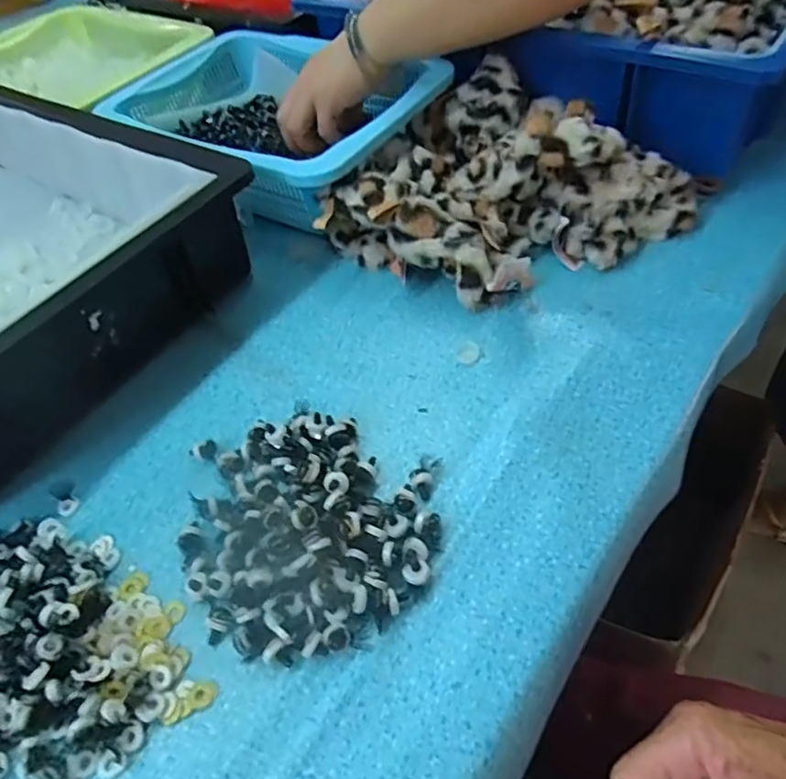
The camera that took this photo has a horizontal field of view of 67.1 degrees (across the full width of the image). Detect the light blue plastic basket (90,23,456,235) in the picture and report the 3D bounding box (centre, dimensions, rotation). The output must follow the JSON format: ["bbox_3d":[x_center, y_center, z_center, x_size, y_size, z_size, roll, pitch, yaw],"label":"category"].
[{"bbox_3d":[-0.121,-0.255,0.557,0.317,0.075,0.202,31,61,29],"label":"light blue plastic basket"}]

